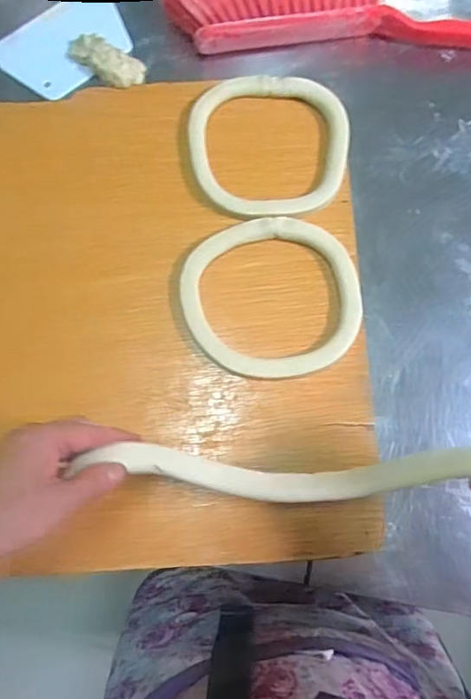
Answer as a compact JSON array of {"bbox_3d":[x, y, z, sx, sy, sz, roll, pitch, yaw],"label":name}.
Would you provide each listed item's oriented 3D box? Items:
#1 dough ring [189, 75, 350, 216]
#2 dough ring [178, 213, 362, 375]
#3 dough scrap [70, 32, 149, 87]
[{"bbox_3d":[0.036,-0.223,0.544,0.167,0.021,0.154,0,77,-1],"label":"dough ring"},{"bbox_3d":[0.036,-0.053,0.513,0.174,0.016,0.162,0,77,-1],"label":"dough ring"},{"bbox_3d":[-0.147,-0.326,0.569,0.087,0.022,0.047,29,79,5],"label":"dough scrap"}]

